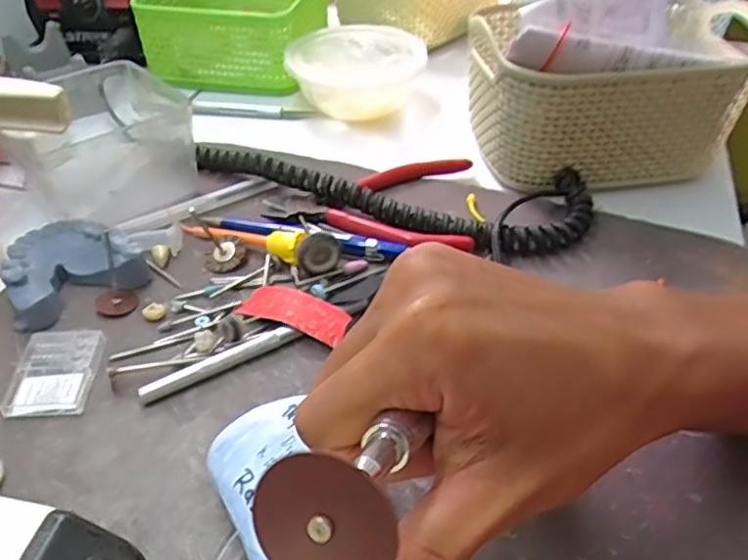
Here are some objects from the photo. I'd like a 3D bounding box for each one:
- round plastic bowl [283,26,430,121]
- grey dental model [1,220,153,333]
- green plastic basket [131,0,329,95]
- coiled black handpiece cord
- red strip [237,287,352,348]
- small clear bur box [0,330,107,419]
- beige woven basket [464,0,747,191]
[{"bbox_3d":[-0.012,-0.157,0.492,0.100,0.047,0.080,6,42,7],"label":"round plastic bowl"},{"bbox_3d":[-0.160,-0.009,0.340,0.065,0.024,0.053,-24,47,-25],"label":"grey dental model"},{"bbox_3d":[-0.115,-0.218,0.545,0.134,0.063,0.142,5,42,6],"label":"green plastic basket"},{"bbox_3d":[0.003,-0.049,0.386,0.245,0.021,0.071,5,42,6],"label":"coiled black handpiece cord"},{"bbox_3d":[-0.039,0.016,0.317,0.059,0.010,0.021,20,46,21],"label":"red strip"},{"bbox_3d":[-0.147,0.043,0.297,0.036,0.006,0.047,-2,42,-2],"label":"small clear bur box"},{"bbox_3d":[0.148,-0.127,0.422,0.169,0.102,0.125,-3,42,-4],"label":"beige woven basket"}]

